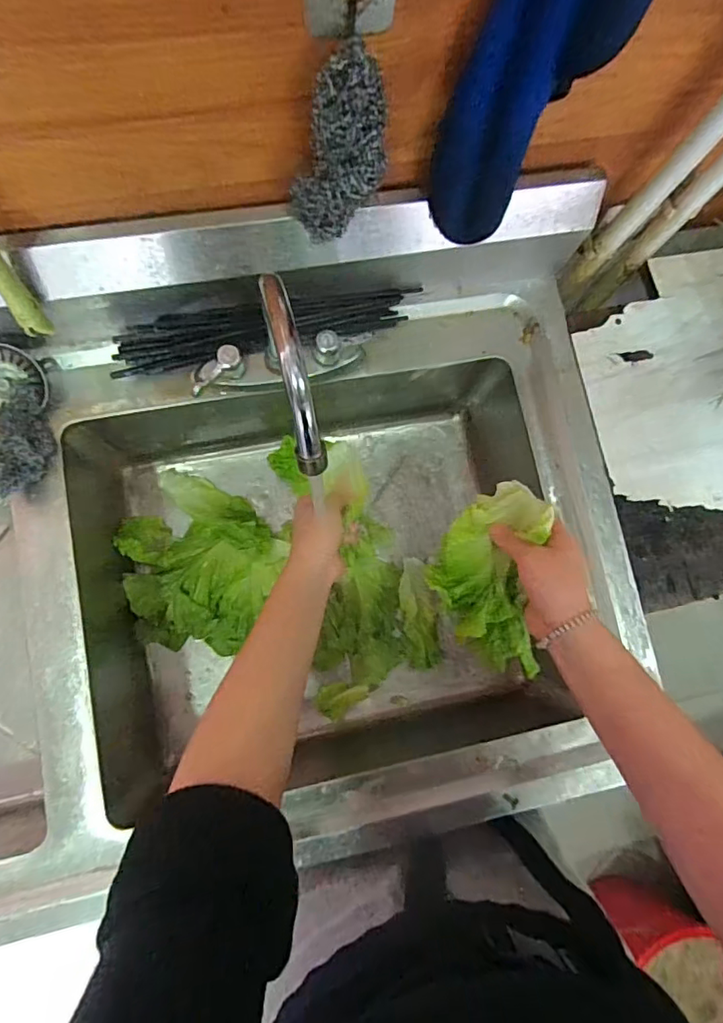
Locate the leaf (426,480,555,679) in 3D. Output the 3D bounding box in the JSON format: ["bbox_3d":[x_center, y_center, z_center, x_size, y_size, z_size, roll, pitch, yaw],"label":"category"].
[{"bbox_3d":[0.114,0.064,0.483,0.080,0.095,0.162,-1,82,-5],"label":"leaf"}]

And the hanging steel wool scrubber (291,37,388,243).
[{"bbox_3d":[-0.016,-0.267,0.406,0.073,0.145,0.043,-6,82,-6],"label":"hanging steel wool scrubber"}]

